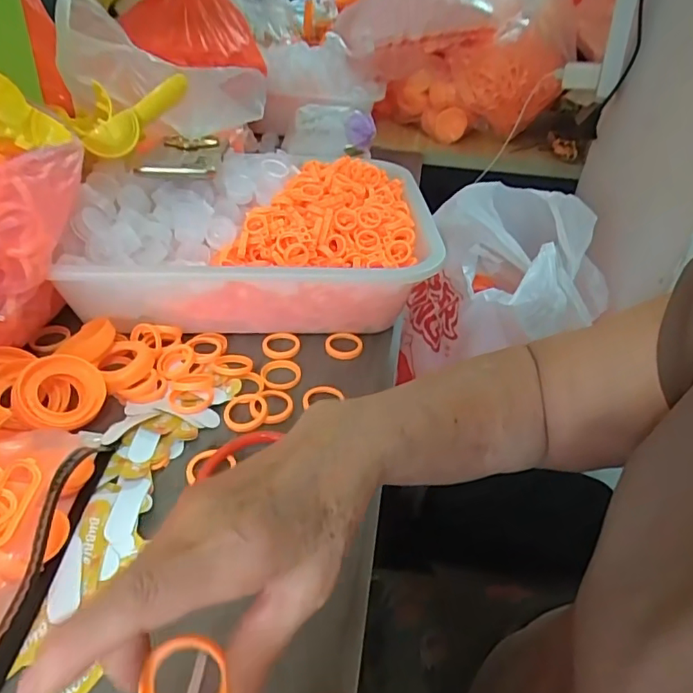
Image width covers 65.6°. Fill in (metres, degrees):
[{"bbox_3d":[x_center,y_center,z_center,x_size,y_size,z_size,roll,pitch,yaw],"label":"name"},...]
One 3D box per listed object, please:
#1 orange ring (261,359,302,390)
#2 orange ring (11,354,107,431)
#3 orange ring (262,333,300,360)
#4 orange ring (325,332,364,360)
[{"bbox_3d":[-0.058,0.024,0.477,0.035,0.005,0.040,-4,38,-10],"label":"orange ring"},{"bbox_3d":[-0.217,0.035,0.408,0.061,0.013,0.056,3,66,-32],"label":"orange ring"},{"bbox_3d":[-0.062,-0.001,0.508,0.034,0.004,0.036,3,37,-2],"label":"orange ring"},{"bbox_3d":[-0.002,0.000,0.516,0.036,0.011,0.036,0,37,-5],"label":"orange ring"}]

